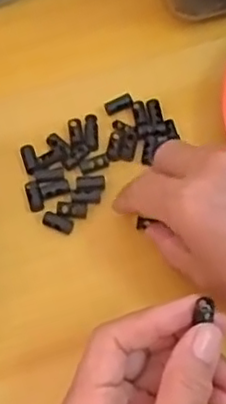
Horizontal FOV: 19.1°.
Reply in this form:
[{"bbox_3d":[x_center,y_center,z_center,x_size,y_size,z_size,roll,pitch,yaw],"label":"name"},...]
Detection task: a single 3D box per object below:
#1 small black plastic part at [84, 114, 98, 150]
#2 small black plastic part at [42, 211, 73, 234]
[{"bbox_3d":[-0.014,-0.046,0.437,0.008,0.004,0.028,-3,63,-1],"label":"small black plastic part"},{"bbox_3d":[-0.034,0.012,0.409,0.020,0.004,0.009,20,65,11],"label":"small black plastic part"}]

